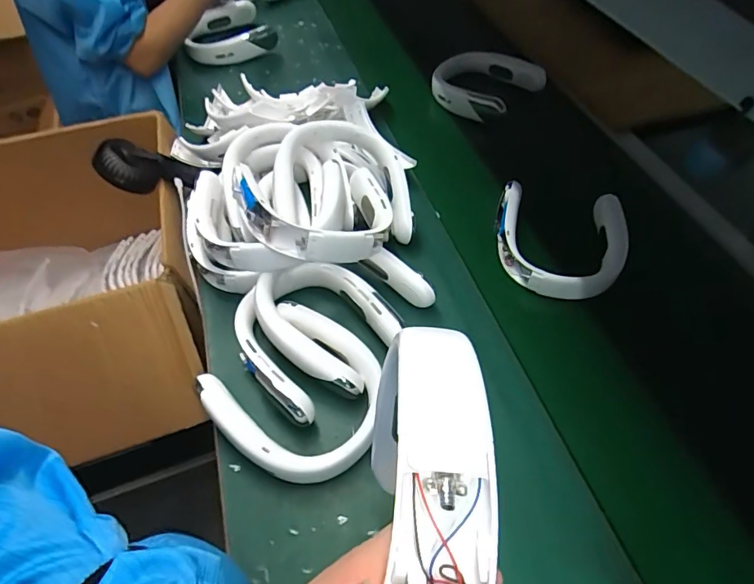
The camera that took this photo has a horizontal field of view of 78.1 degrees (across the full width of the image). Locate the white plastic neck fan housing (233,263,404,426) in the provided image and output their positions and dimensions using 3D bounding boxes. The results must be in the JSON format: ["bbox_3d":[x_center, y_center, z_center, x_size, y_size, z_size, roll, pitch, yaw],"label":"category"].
[{"bbox_3d":[-0.087,0.050,0.606,0.200,0.050,0.190,37,62,24],"label":"white plastic neck fan housing"}]

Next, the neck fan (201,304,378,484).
[{"bbox_3d":[-0.089,0.127,0.556,0.194,0.066,0.183,38,62,25],"label":"neck fan"}]

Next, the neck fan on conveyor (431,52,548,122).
[{"bbox_3d":[0.212,-0.425,0.965,0.232,0.066,0.173,23,57,16],"label":"neck fan on conveyor"}]

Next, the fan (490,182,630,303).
[{"bbox_3d":[0.289,-0.080,0.710,0.200,0.058,0.187,3,54,3],"label":"fan"}]

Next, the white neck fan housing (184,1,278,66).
[{"bbox_3d":[-0.348,-0.603,1.085,0.202,0.049,0.225,-22,56,-15],"label":"white neck fan housing"}]

